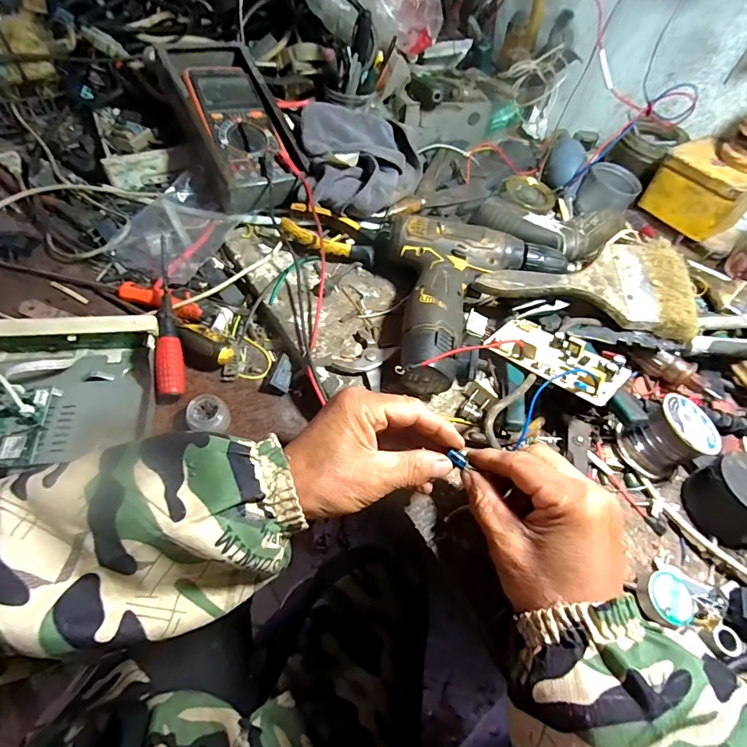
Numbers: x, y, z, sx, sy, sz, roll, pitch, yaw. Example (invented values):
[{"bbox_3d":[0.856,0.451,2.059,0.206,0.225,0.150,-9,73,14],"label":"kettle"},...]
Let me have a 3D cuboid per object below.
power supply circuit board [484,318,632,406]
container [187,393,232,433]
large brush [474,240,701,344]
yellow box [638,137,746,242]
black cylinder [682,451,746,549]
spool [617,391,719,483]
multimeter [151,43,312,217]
[{"bbox_3d":[0.154,-0.017,0.368,0.048,0.017,0.110,-37,50,-23],"label":"power supply circuit board"},{"bbox_3d":[-0.144,0.038,0.376,0.031,0.022,0.033,3,55,-4],"label":"container"},{"bbox_3d":[0.206,-0.097,0.414,0.198,0.015,0.098,13,67,5],"label":"large brush"},{"bbox_3d":[0.410,-0.229,0.533,0.093,0.069,0.104,-29,63,-23],"label":"yellow box"},{"bbox_3d":[0.285,0.096,0.332,0.061,0.041,0.057,-21,60,-18],"label":"black cylinder"},{"bbox_3d":[0.240,0.054,0.352,0.050,0.054,0.054,-22,67,-35],"label":"spool"},{"bbox_3d":[-0.170,-0.303,0.511,0.117,0.055,0.231,-21,80,-15],"label":"multimeter"}]

